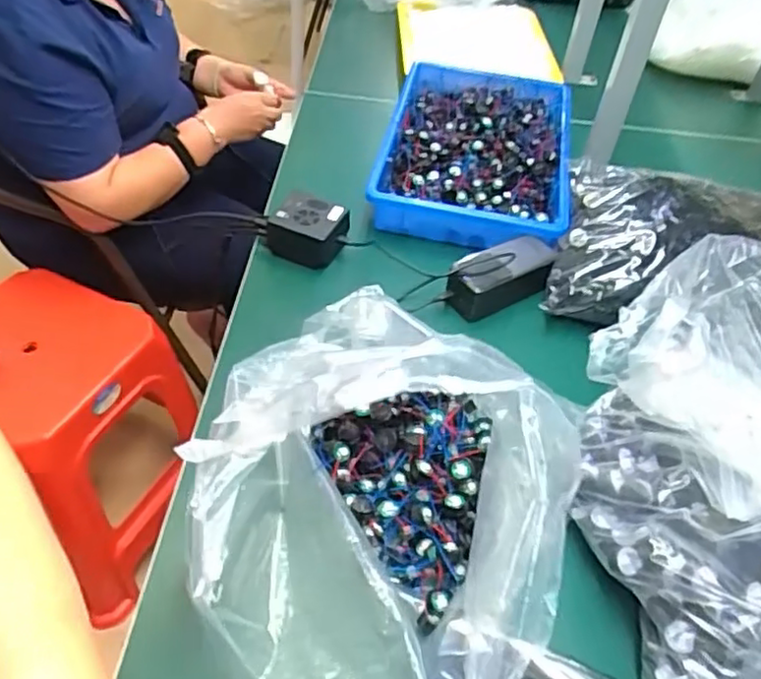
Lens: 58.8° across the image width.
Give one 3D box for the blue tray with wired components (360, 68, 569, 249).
[{"bbox_3d":[0.133,-0.269,0.936,0.246,0.057,0.376,10,48,4],"label":"blue tray with wired components"}]

